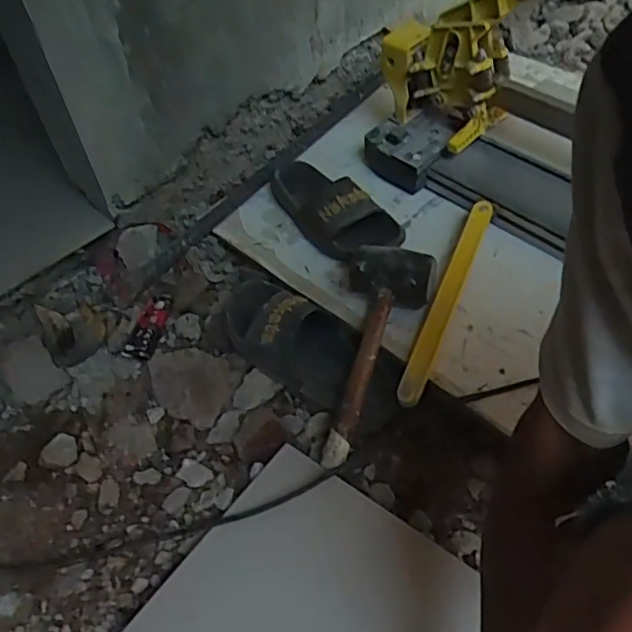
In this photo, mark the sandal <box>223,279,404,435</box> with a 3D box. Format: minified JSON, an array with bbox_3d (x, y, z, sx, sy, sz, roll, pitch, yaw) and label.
[{"bbox_3d":[-0.012,0.043,0.754,0.274,0.090,0.110,34,59,9],"label":"sandal"}]

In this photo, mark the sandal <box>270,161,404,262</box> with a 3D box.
[{"bbox_3d":[0.020,-0.173,0.890,0.112,0.071,0.265,-34,55,-22],"label":"sandal"}]

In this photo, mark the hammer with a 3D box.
[{"bbox_3d":[0.078,0.036,0.708,0.107,0.070,0.282,6,51,10],"label":"hammer"}]

